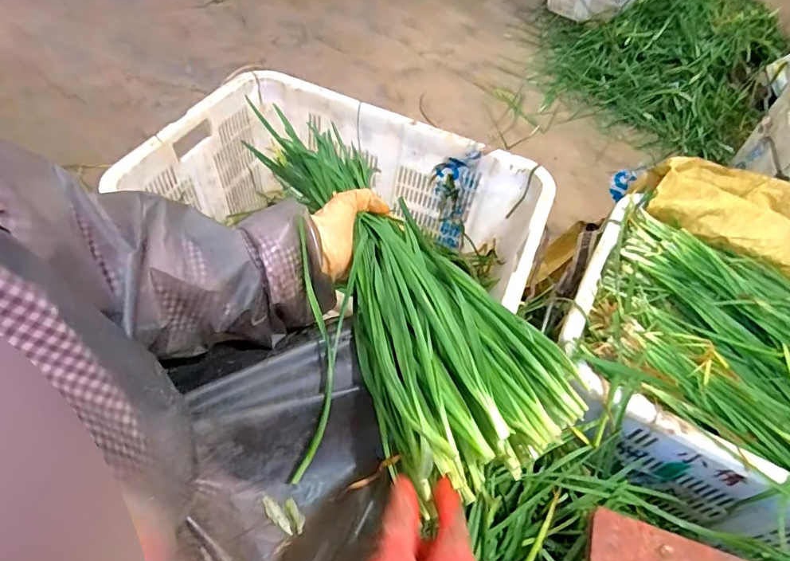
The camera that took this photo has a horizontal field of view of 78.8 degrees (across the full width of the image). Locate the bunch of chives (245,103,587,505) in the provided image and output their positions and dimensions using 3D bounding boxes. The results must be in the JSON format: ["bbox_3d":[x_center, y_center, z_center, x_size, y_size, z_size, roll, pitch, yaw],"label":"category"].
[{"bbox_3d":[0.008,-0.021,0.499,0.186,0.094,0.453,-19,54,-17],"label":"bunch of chives"}]

